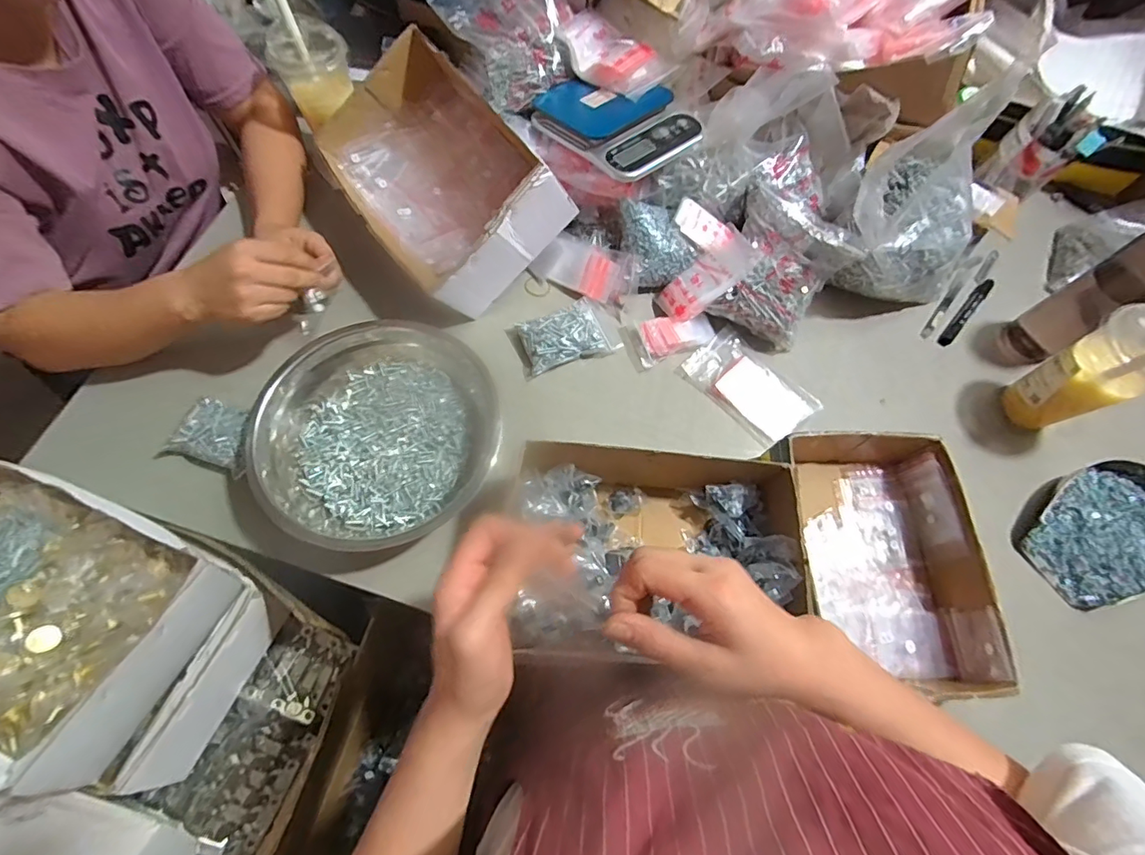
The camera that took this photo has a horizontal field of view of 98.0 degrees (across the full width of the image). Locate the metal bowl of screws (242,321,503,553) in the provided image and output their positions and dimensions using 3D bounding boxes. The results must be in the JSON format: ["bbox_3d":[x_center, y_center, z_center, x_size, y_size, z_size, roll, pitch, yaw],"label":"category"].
[{"bbox_3d":[-0.213,0.008,0.546,0.242,0.082,0.238,1,68,-2],"label":"metal bowl of screws"}]

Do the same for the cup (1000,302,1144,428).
[{"bbox_3d":[0.585,-0.067,0.543,0.082,0.218,0.083,1,68,-2],"label":"cup"}]

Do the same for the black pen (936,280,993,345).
[{"bbox_3d":[0.541,-0.160,0.682,0.018,0.015,0.157,43,72,14],"label":"black pen"}]

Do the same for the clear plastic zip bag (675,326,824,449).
[{"bbox_3d":[0.221,-0.054,0.622,0.100,0.014,0.150,-38,74,-16],"label":"clear plastic zip bag"}]

